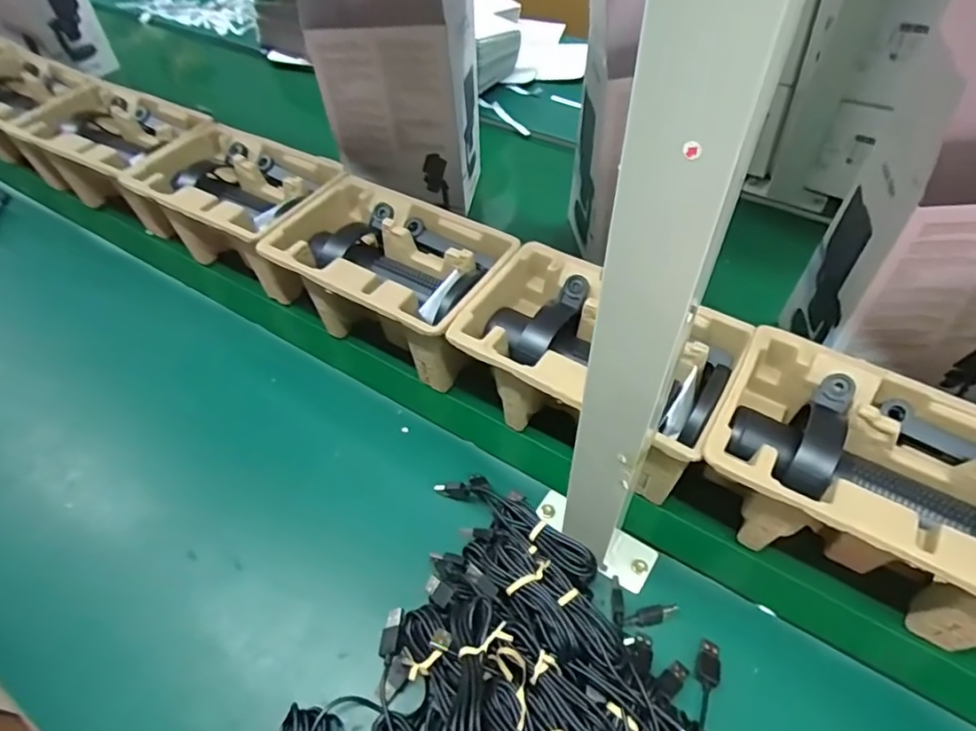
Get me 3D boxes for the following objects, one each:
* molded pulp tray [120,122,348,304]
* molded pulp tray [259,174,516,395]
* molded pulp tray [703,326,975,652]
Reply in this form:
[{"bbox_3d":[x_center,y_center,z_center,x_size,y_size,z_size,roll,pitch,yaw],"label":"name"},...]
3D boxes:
[{"bbox_3d":[-0.288,-0.188,0.685,0.229,0.101,0.159,27,56,22],"label":"molded pulp tray"},{"bbox_3d":[-0.096,-0.081,0.601,0.226,0.119,0.151,27,57,22],"label":"molded pulp tray"},{"bbox_3d":[0.280,0.089,0.427,0.220,0.101,0.142,25,56,20],"label":"molded pulp tray"}]

